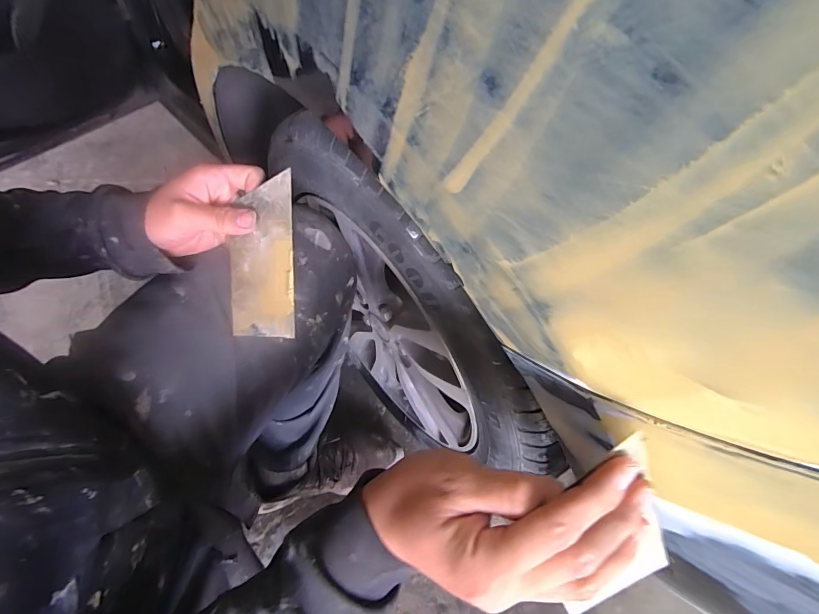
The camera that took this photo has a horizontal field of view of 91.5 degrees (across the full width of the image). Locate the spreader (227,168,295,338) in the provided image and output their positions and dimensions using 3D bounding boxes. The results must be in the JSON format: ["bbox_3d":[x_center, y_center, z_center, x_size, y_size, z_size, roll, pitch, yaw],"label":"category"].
[{"bbox_3d":[-0.136,-0.043,0.364,0.075,0.005,0.140,-1,92,24],"label":"spreader"}]

